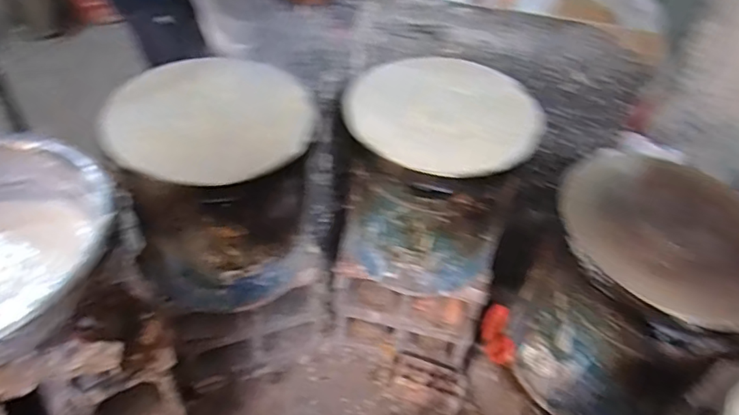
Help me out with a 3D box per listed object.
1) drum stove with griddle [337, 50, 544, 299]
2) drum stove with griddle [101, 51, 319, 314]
[{"bbox_3d":[0.115,-0.060,1.080,0.326,0.355,0.319,-4,46,-8],"label":"drum stove with griddle"},{"bbox_3d":[-0.298,-0.026,1.107,0.339,0.424,0.357,-12,48,-16],"label":"drum stove with griddle"}]

